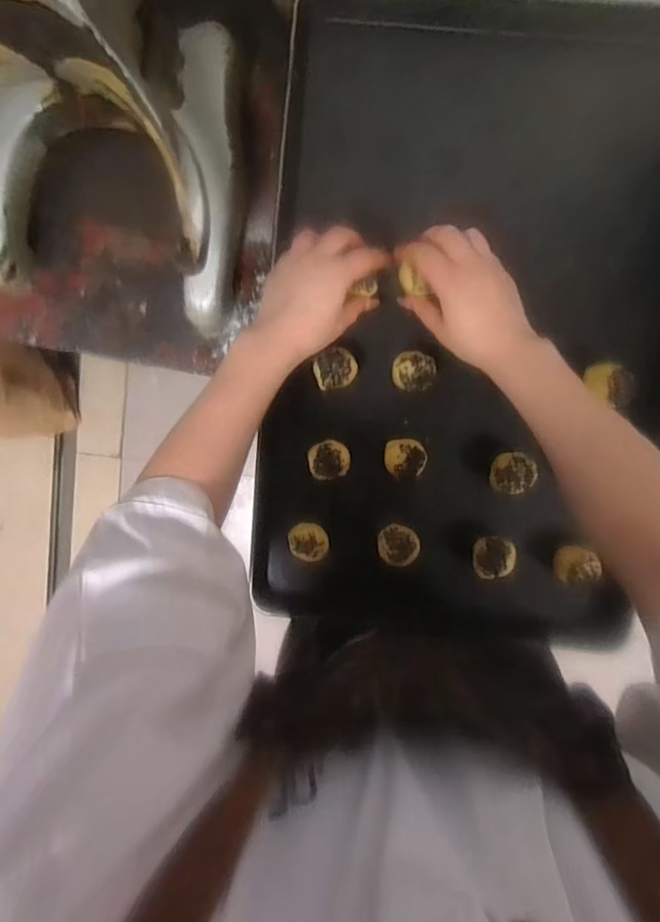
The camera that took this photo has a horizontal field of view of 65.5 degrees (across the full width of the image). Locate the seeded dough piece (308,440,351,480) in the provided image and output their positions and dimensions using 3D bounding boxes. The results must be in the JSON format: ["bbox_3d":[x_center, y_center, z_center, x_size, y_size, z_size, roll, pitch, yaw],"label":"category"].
[{"bbox_3d":[-0.001,-0.001,0.521,0.042,0.015,0.038,-14,97,3],"label":"seeded dough piece"}]

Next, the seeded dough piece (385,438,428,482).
[{"bbox_3d":[0.076,-0.001,0.517,0.040,0.013,0.040,-5,98,1],"label":"seeded dough piece"}]

